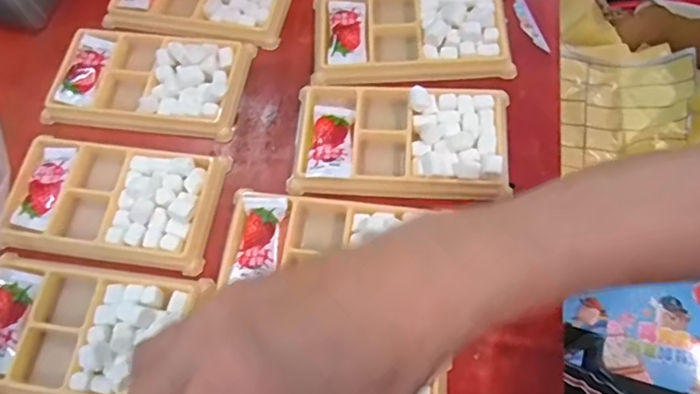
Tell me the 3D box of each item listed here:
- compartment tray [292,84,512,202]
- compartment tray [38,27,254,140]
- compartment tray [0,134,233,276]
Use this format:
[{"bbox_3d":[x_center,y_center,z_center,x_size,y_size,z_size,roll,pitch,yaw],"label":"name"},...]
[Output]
[{"bbox_3d":[0.032,-0.038,0.341,0.137,0.015,0.077,5,68,4],"label":"compartment tray"},{"bbox_3d":[-0.142,-0.084,0.375,0.134,0.019,0.075,7,68,5],"label":"compartment tray"},{"bbox_3d":[-0.150,0.000,0.341,0.131,0.017,0.076,8,68,6],"label":"compartment tray"}]

